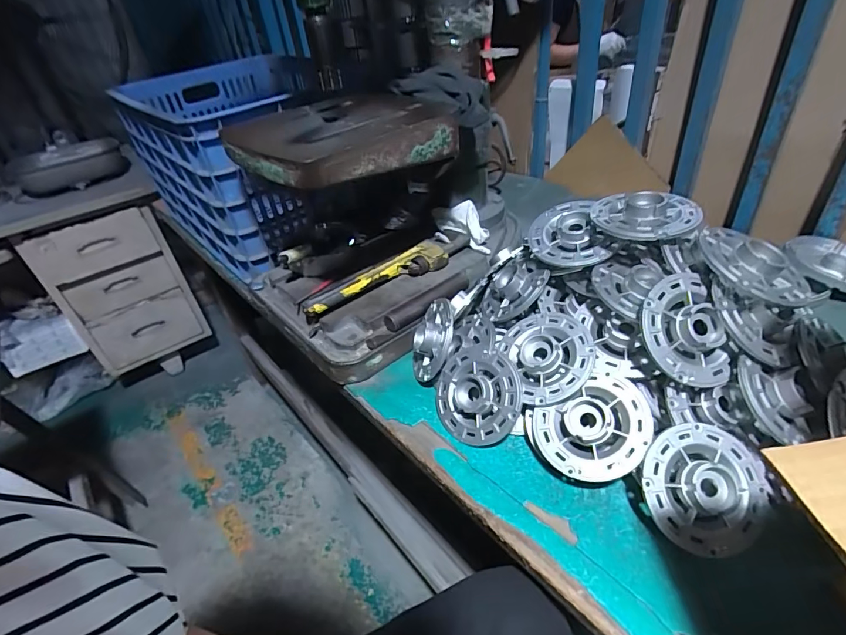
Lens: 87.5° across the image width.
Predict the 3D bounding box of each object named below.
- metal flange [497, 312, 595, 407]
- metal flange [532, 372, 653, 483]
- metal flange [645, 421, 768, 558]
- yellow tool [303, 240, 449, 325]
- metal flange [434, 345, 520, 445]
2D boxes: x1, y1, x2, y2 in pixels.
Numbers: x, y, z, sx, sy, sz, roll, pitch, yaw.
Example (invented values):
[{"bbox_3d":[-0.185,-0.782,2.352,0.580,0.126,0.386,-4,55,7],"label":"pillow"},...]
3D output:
[{"bbox_3d":[0.139,0.040,0.484,0.089,0.032,0.105,-31,45,11],"label":"metal flange"},{"bbox_3d":[0.170,0.113,0.443,0.113,0.032,0.092,-34,55,9],"label":"metal flange"},{"bbox_3d":[0.254,0.151,0.393,0.108,0.024,0.110,1,72,-3],"label":"metal flange"},{"bbox_3d":[-0.072,-0.059,0.670,0.227,0.028,0.058,-25,41,-22],"label":"yellow tool"},{"bbox_3d":[0.060,0.089,0.505,0.105,0.107,0.024,29,5,40],"label":"metal flange"}]

